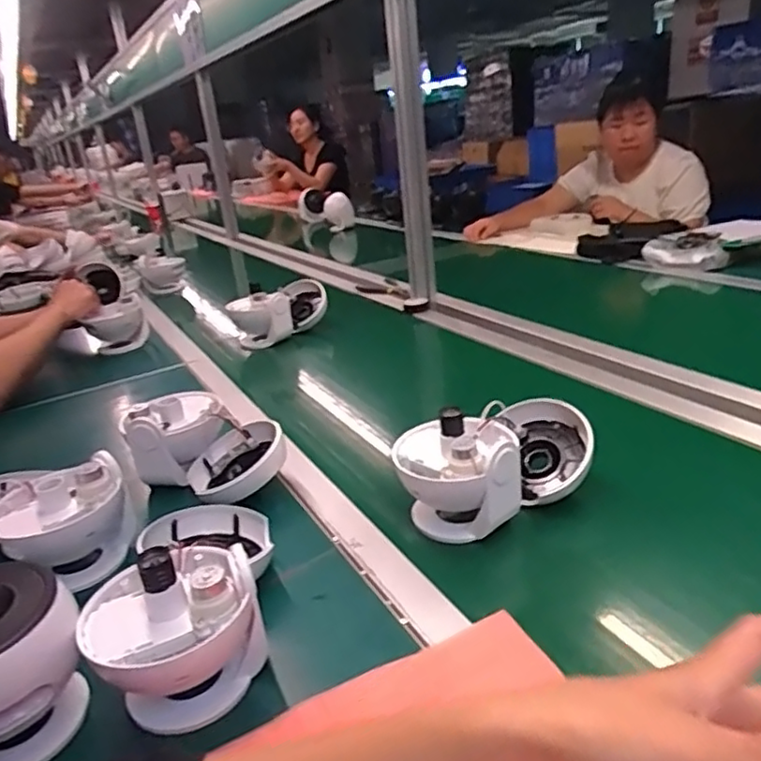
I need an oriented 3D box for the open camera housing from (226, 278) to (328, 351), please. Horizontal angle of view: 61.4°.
[{"bbox_3d":[-0.203,-0.134,1.261,0.126,0.097,0.187,3,22,25],"label":"open camera housing"}]

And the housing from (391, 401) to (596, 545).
[{"bbox_3d":[0.111,0.078,0.635,0.195,0.105,0.110,-15,21,-21],"label":"housing"}]

